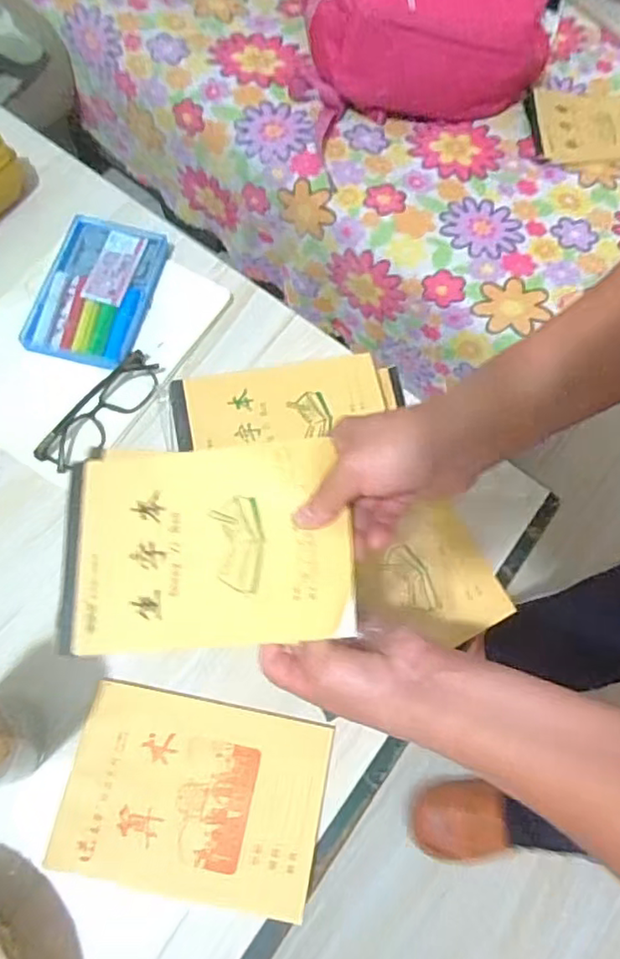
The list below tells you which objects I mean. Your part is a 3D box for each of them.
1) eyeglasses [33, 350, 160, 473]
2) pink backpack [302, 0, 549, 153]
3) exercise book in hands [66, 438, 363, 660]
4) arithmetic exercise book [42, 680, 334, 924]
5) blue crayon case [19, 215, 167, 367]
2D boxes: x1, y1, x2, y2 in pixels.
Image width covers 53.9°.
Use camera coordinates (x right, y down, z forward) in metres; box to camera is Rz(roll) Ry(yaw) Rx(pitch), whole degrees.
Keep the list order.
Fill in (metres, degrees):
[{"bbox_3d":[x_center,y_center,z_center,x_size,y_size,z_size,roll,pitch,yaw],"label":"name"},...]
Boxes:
[{"bbox_3d":[-0.190,-0.062,0.553,0.040,0.026,0.134,39,72,10],"label":"eyeglasses"},{"bbox_3d":[0.163,-0.782,0.955,0.367,0.129,0.468,-5,73,-4],"label":"pink backpack"},{"bbox_3d":[-0.069,0.039,0.389,0.187,0.019,0.130,-6,72,9],"label":"exercise book in hands"},{"bbox_3d":[-0.085,0.235,0.456,0.186,0.005,0.129,12,66,-1],"label":"arithmetic exercise book"},{"bbox_3d":[-0.209,-0.187,0.597,0.100,0.017,0.155,14,69,1],"label":"blue crayon case"}]

